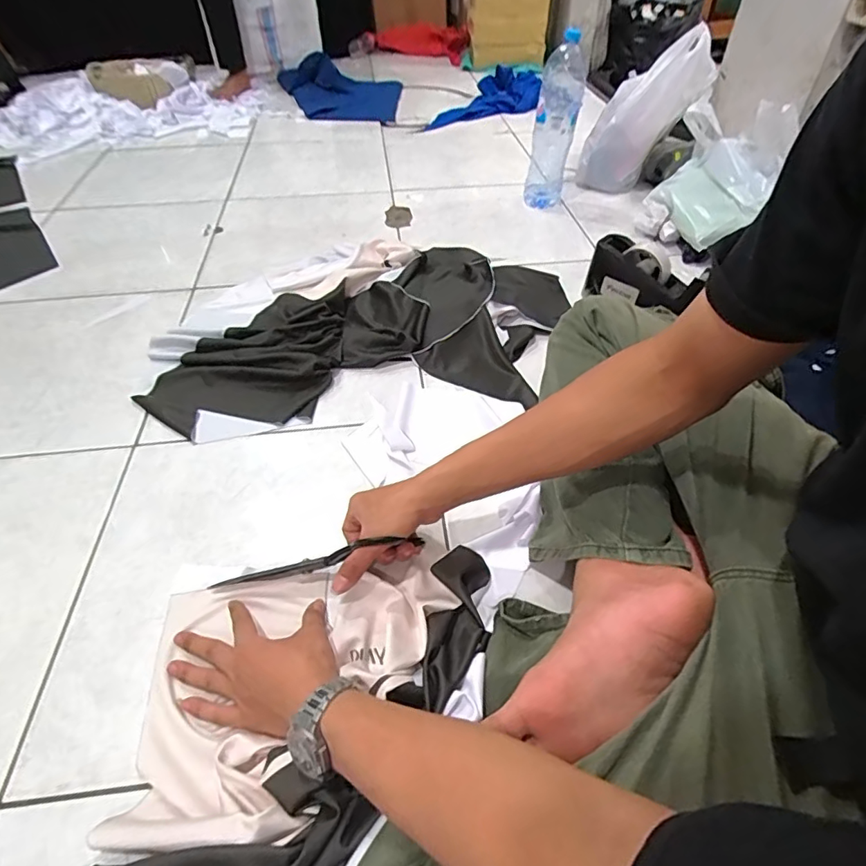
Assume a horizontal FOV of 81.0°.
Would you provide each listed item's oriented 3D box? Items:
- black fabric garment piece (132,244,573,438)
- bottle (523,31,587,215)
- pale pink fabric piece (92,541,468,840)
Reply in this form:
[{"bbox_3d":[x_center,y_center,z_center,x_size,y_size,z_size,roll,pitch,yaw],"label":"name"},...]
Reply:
[{"bbox_3d":[-0.099,-0.188,0.826,0.661,0.063,0.387,-5,47,-2],"label":"black fabric garment piece"},{"bbox_3d":[0.262,-0.655,1.097,0.096,0.301,0.085,8,48,9],"label":"bottle"},{"bbox_3d":[-0.123,0.222,0.457,0.281,0.051,0.226,-4,47,-2],"label":"pale pink fabric piece"}]

